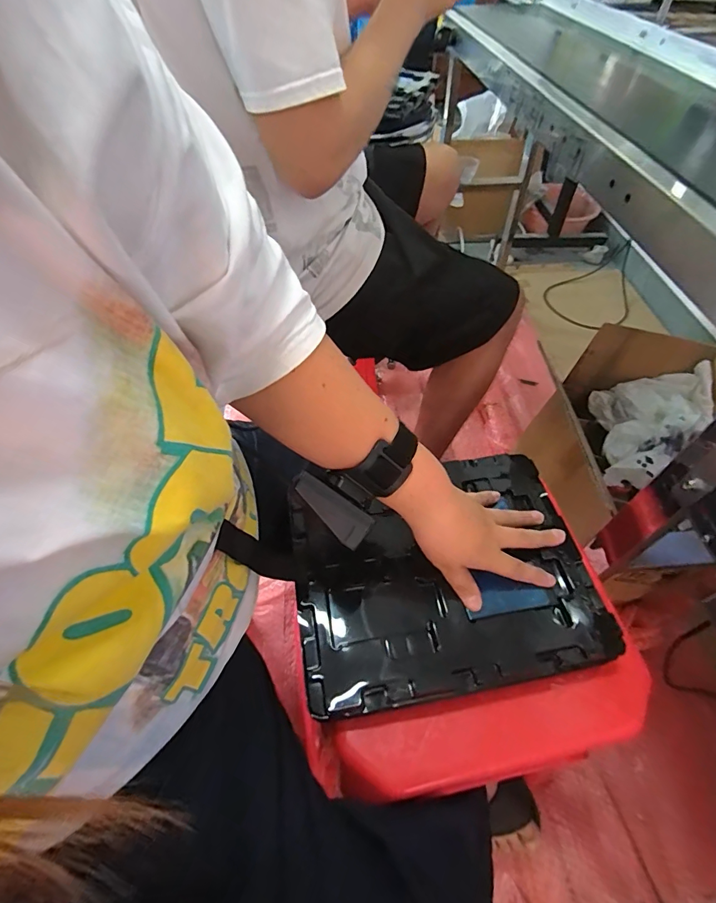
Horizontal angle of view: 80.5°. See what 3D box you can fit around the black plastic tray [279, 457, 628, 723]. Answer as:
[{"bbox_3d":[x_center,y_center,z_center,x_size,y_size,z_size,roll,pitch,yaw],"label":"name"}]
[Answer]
[{"bbox_3d":[0.078,0.113,0.410,0.274,0.018,0.211,-9,54,-7],"label":"black plastic tray"}]

